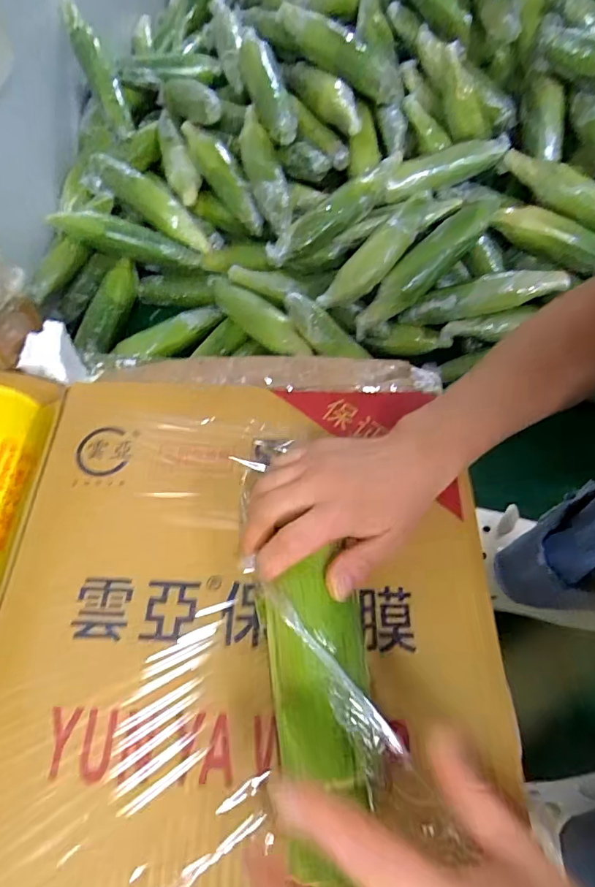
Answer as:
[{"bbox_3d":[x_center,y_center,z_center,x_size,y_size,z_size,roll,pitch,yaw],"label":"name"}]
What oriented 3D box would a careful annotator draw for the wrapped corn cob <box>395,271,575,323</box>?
[{"bbox_3d":[0.268,-0.215,0.707,0.225,0.045,0.040,-10,60,16],"label":"wrapped corn cob"}]

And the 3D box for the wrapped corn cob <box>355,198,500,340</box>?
[{"bbox_3d":[0.189,-0.267,0.719,0.291,0.051,0.053,-44,70,-4],"label":"wrapped corn cob"}]

